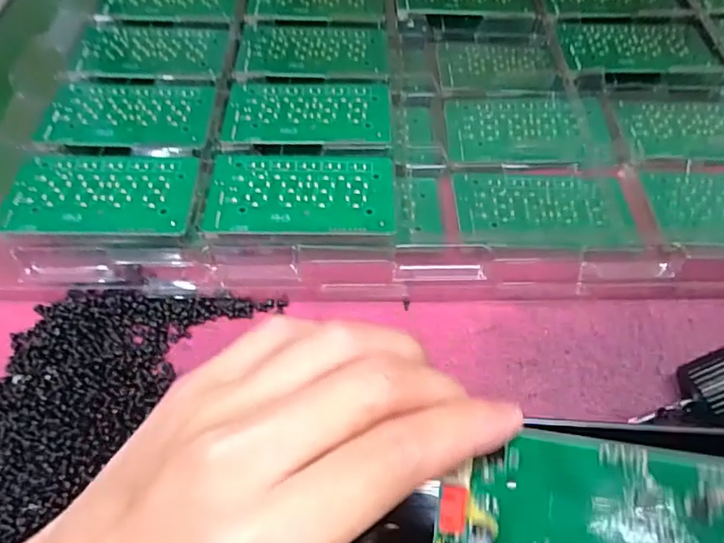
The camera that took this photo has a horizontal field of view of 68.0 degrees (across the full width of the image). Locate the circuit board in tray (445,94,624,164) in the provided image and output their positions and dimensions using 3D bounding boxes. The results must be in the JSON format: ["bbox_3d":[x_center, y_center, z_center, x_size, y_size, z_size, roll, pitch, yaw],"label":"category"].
[{"bbox_3d":[0.112,-0.097,0.360,0.108,0.007,0.063,1,58,1],"label":"circuit board in tray"}]

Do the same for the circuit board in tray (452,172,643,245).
[{"bbox_3d":[0.109,-0.039,0.323,0.103,0.007,0.055,0,58,1],"label":"circuit board in tray"}]

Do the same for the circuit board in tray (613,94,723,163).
[{"bbox_3d":[0.221,-0.099,0.360,0.090,0.016,0.065,2,58,2],"label":"circuit board in tray"}]

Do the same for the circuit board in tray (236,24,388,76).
[{"bbox_3d":[-0.035,-0.161,0.391,0.104,0.004,0.058,2,57,0],"label":"circuit board in tray"}]

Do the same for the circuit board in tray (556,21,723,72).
[{"bbox_3d":[0.199,-0.165,0.393,0.106,0.010,0.059,0,58,1],"label":"circuit board in tray"}]

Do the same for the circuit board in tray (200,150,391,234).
[{"bbox_3d":[-0.035,-0.046,0.312,0.105,0.004,0.059,2,57,-1],"label":"circuit board in tray"}]

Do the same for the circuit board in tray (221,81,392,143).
[{"bbox_3d":[-0.034,-0.106,0.348,0.105,0.004,0.058,0,58,1],"label":"circuit board in tray"}]

